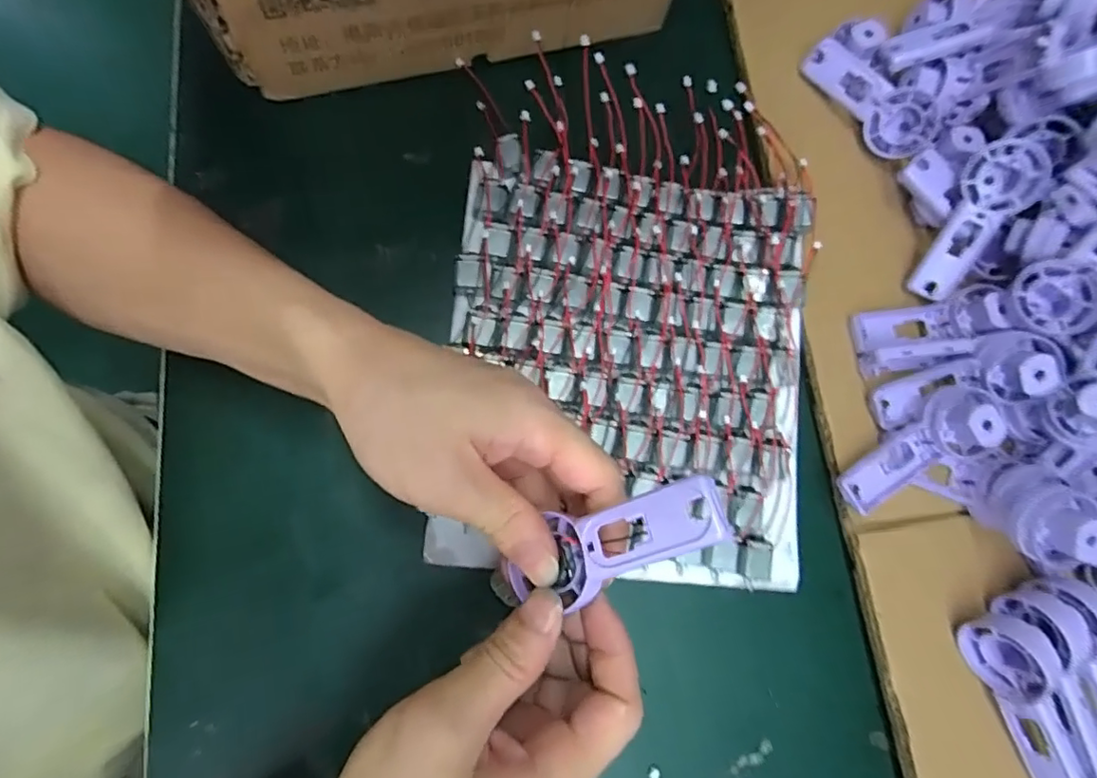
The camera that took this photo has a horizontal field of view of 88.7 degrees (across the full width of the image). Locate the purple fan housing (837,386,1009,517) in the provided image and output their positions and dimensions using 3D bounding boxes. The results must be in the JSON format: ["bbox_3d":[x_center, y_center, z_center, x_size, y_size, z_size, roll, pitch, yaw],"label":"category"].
[{"bbox_3d":[0.203,0.035,0.309,0.091,0.026,0.035,-36,80,6],"label":"purple fan housing"}]

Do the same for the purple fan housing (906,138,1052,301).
[{"bbox_3d":[0.254,-0.100,0.336,0.037,0.014,0.096,30,106,5],"label":"purple fan housing"}]

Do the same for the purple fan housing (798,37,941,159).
[{"bbox_3d":[0.208,-0.189,0.365,0.094,0.011,0.040,42,117,6],"label":"purple fan housing"}]

